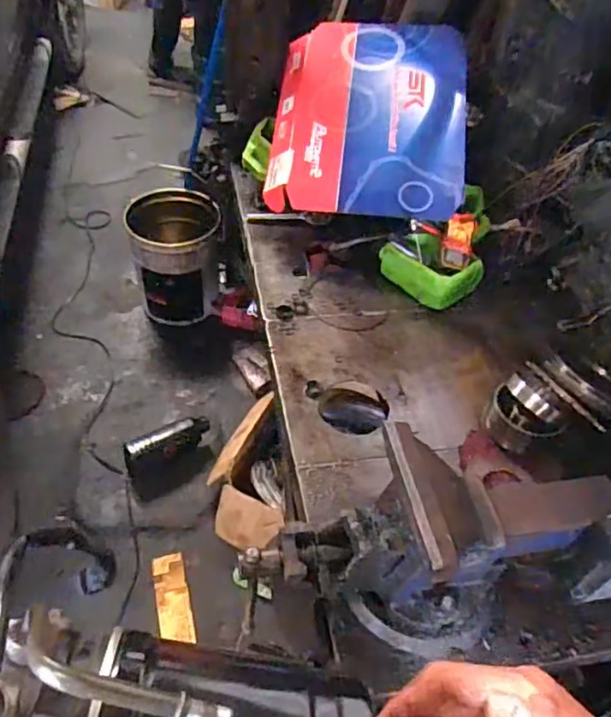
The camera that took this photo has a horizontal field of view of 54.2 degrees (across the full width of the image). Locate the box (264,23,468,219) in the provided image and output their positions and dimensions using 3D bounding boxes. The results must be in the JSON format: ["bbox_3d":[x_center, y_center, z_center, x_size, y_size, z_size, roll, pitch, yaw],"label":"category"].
[{"bbox_3d":[0.158,-0.605,1.461,0.456,0.050,0.604,4,67,8],"label":"box"}]

